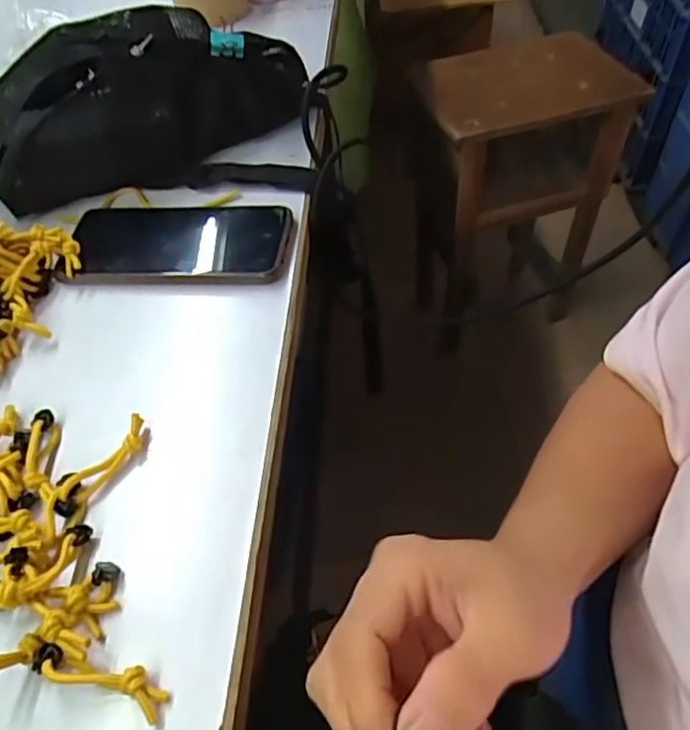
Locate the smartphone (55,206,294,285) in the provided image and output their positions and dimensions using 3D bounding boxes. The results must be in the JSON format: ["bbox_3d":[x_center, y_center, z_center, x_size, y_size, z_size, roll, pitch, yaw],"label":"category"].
[{"bbox_3d":[-0.124,-0.091,0.433,0.167,0.009,0.081,2,52,6],"label":"smartphone"}]

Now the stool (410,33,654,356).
[{"bbox_3d":[0.321,-0.331,1.224,0.351,0.542,0.262,-17,53,-9],"label":"stool"}]

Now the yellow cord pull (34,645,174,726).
[{"bbox_3d":[-0.105,0.131,0.253,0.061,0.012,0.016,13,55,15],"label":"yellow cord pull"}]

